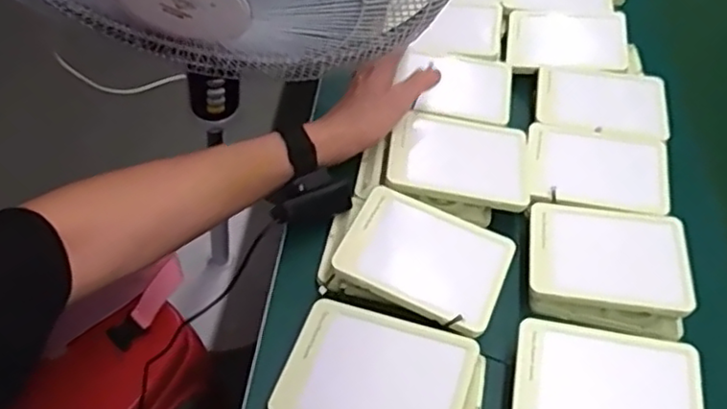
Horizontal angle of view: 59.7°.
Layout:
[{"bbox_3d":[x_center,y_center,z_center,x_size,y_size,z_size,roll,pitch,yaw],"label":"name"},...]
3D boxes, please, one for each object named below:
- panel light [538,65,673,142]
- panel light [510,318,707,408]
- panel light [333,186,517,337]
[{"bbox_3d":[0.261,-0.113,0.693,0.133,0.017,0.101,14,52,2],"label":"panel light"},{"bbox_3d":[0.187,0.144,0.487,0.140,0.014,0.103,8,53,11],"label":"panel light"},{"bbox_3d":[0.054,0.043,0.542,0.135,0.014,0.105,25,53,10],"label":"panel light"}]

